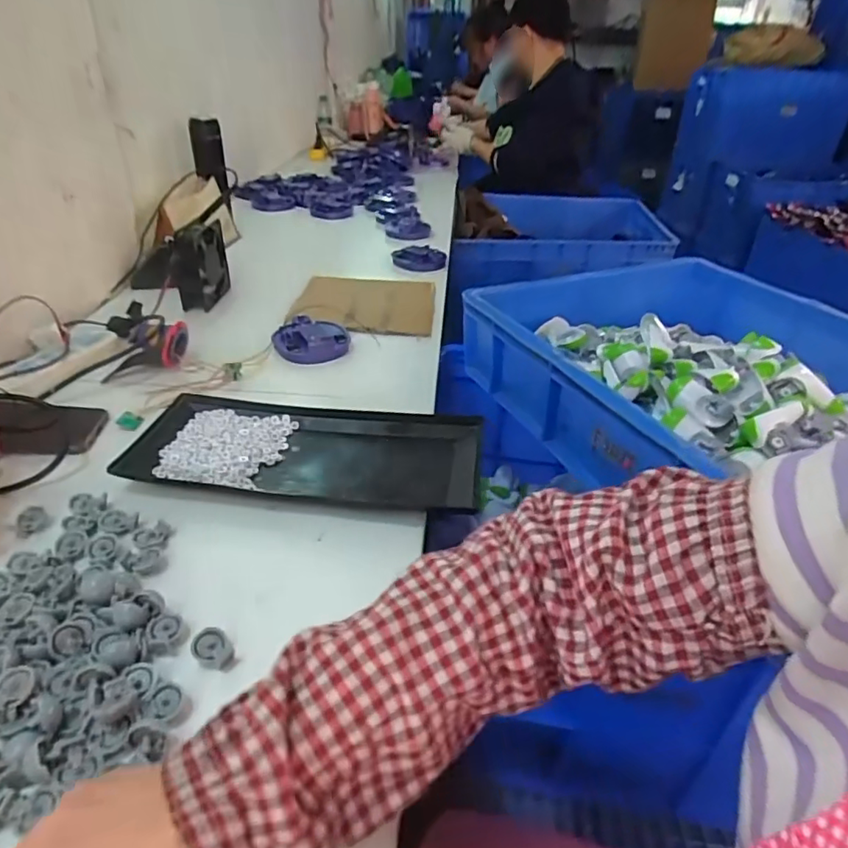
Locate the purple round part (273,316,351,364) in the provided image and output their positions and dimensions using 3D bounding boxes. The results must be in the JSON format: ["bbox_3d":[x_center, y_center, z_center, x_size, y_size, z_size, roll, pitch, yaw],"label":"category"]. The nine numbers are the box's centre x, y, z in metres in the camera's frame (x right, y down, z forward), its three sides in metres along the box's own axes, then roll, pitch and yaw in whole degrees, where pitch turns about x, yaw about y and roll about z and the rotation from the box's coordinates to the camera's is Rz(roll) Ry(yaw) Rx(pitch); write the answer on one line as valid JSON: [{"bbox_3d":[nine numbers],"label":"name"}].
[{"bbox_3d":[-0.161,-0.122,0.816,0.104,0.030,0.079,-3,34,-9],"label":"purple round part"}]

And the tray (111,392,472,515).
[{"bbox_3d":[-0.117,0.030,0.600,0.348,0.024,0.148,4,34,1],"label":"tray"}]

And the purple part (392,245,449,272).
[{"bbox_3d":[-0.008,-0.328,1.152,0.108,0.039,0.054,-4,35,-10],"label":"purple part"}]

